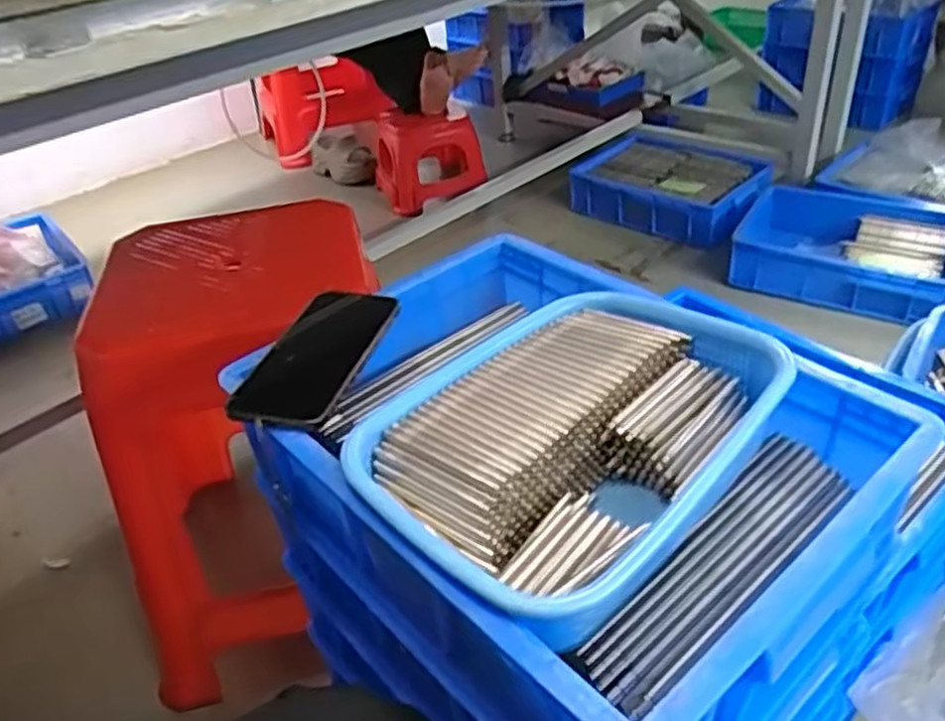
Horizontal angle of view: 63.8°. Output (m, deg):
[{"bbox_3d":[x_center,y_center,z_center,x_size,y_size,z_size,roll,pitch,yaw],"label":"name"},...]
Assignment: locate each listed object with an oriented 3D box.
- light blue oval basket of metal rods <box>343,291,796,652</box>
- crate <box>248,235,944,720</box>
[{"bbox_3d":[0.070,0.051,0.518,0.294,0.070,0.207,-31,43,-31],"label":"light blue oval basket of metal rods"},{"bbox_3d":[0.055,0.065,0.548,0.300,0.121,0.390,-31,43,-31],"label":"crate"}]

